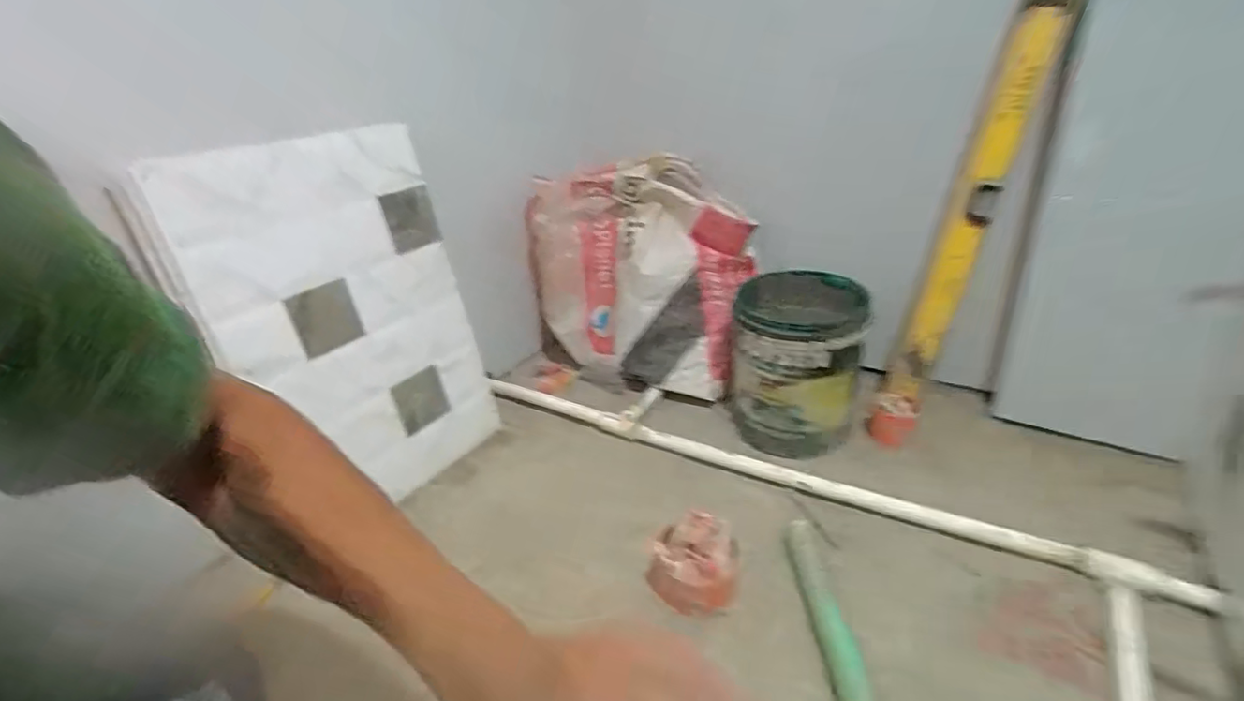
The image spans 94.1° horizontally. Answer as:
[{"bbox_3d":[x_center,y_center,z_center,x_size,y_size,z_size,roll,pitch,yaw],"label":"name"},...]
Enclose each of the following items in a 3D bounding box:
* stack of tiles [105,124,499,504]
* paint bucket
[{"bbox_3d":[-0.313,-0.020,0.690,0.034,0.424,0.310,12,33,30],"label":"stack of tiles"},{"bbox_3d":[0.232,0.023,0.792,0.161,0.198,0.176,-5,28,3],"label":"paint bucket"}]

